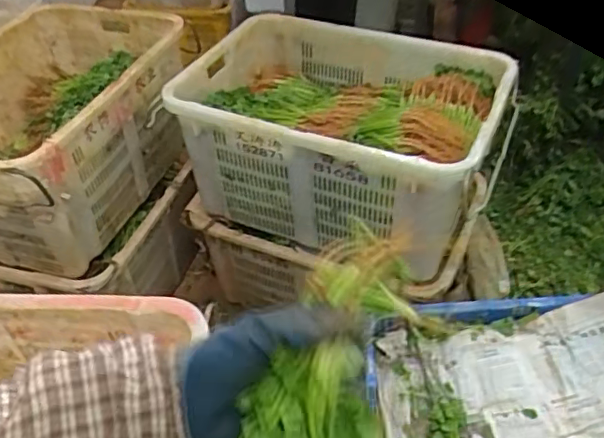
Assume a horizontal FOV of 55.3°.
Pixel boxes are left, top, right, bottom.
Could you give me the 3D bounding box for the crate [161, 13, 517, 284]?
[{"bbox_3d":[0.085,-0.198,1.336,0.682,0.341,0.533,13,44,16],"label":"crate"}]

